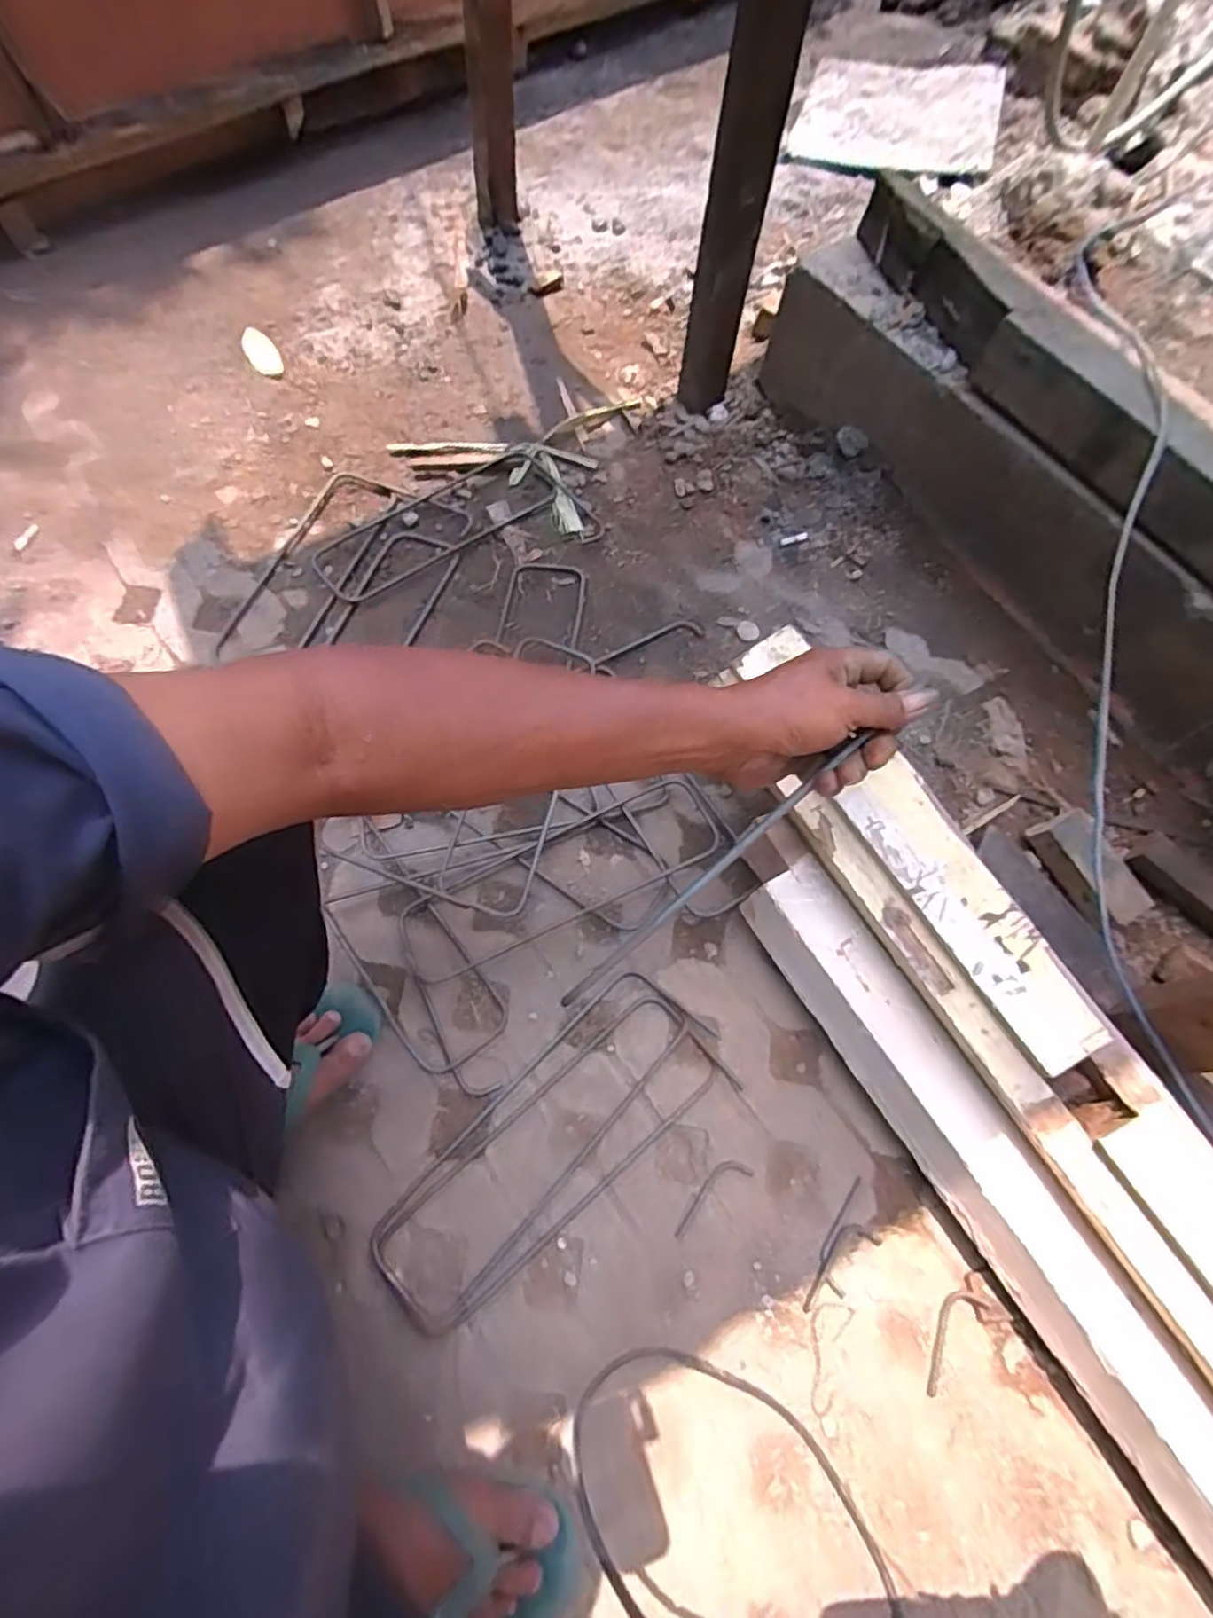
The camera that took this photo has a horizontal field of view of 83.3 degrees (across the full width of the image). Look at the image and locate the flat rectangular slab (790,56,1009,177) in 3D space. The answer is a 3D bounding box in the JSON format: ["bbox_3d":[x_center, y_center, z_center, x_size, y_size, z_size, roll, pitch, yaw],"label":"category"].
[{"bbox_3d":[0.567,-1.360,1.329,0.364,0.029,0.370,11,72,13],"label":"flat rectangular slab"}]

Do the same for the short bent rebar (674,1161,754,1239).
[{"bbox_3d":[0.097,0.362,0.643,0.092,0.004,0.025,-30,72,-15],"label":"short bent rebar"}]

